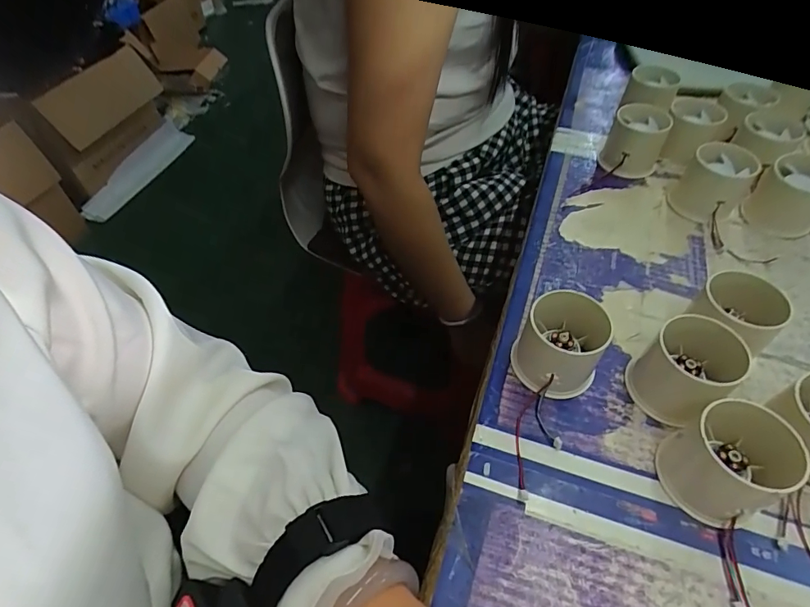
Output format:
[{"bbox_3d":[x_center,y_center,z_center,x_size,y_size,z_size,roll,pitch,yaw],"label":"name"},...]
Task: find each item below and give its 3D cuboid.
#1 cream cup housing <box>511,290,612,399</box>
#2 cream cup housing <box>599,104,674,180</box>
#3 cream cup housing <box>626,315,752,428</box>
[{"bbox_3d":[0.103,0.024,0.303,0.052,0.055,0.058,19,54,16],"label":"cream cup housing"},{"bbox_3d":[0.230,-0.162,0.457,0.054,0.048,0.064,16,53,14],"label":"cream cup housing"},{"bbox_3d":[0.181,0.039,0.294,0.061,0.049,0.048,-29,56,-21],"label":"cream cup housing"}]

